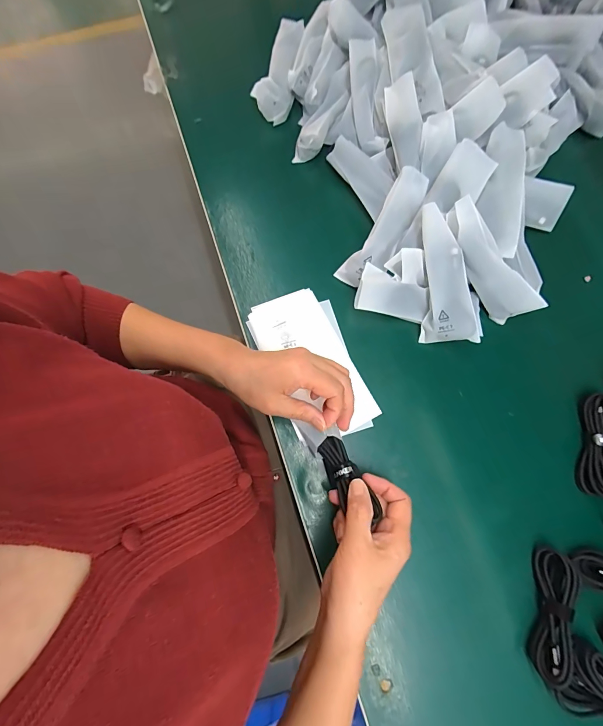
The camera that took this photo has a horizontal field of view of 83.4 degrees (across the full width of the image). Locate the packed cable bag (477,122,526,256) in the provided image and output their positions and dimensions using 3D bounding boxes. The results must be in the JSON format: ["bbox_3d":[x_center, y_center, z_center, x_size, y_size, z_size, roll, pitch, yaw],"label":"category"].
[{"bbox_3d":[0.235,-0.201,0.398,0.047,0.018,0.153,3,89,1],"label":"packed cable bag"}]

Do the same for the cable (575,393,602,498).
[{"bbox_3d":[0.331,0.091,0.373,0.037,0.018,0.107,16,78,3],"label":"cable"}]

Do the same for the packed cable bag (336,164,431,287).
[{"bbox_3d":[0.100,-0.159,0.407,0.045,0.020,0.151,34,92,8],"label":"packed cable bag"}]

